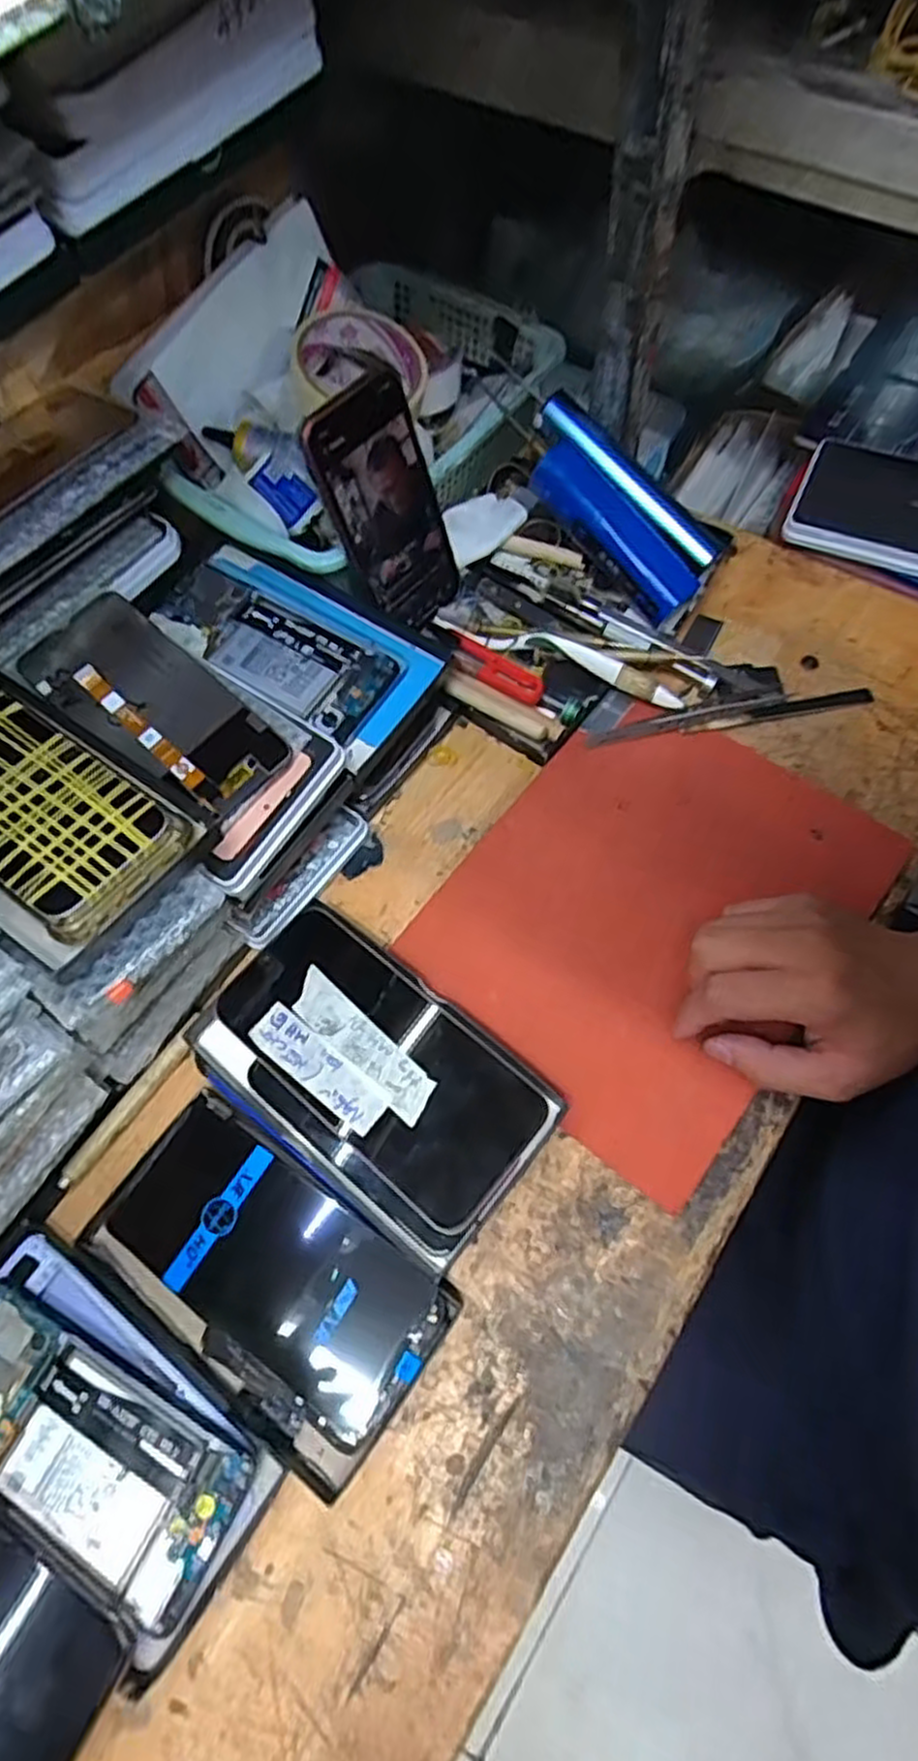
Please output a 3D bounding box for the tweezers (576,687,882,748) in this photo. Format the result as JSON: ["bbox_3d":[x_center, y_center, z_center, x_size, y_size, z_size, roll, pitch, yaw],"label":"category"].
[{"bbox_3d":[0.172,-0.105,0.485,0.182,0.010,0.020,-12,67,-2],"label":"tweezers"}]

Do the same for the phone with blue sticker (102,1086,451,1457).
[{"bbox_3d":[-0.090,0.184,0.374,0.166,0.015,0.081,33,72,16],"label":"phone with blue sticker"}]

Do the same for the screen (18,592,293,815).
[{"bbox_3d":[-0.166,-0.097,0.419,0.155,0.009,0.067,39,75,10],"label":"screen"}]

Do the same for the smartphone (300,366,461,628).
[{"bbox_3d":[-0.042,-0.227,0.477,0.016,0.151,0.074,35,79,36],"label":"smartphone"}]

